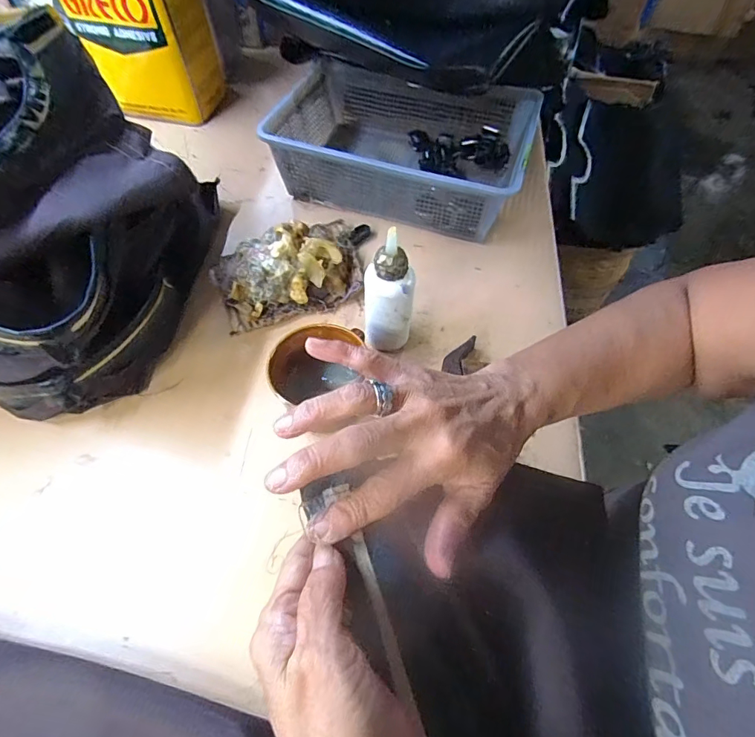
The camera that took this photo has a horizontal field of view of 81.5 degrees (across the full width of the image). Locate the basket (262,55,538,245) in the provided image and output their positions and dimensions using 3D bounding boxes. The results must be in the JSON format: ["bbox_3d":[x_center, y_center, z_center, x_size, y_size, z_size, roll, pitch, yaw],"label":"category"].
[{"bbox_3d":[0.034,-0.286,0.568,0.295,0.097,0.221,16,61,9],"label":"basket"}]

